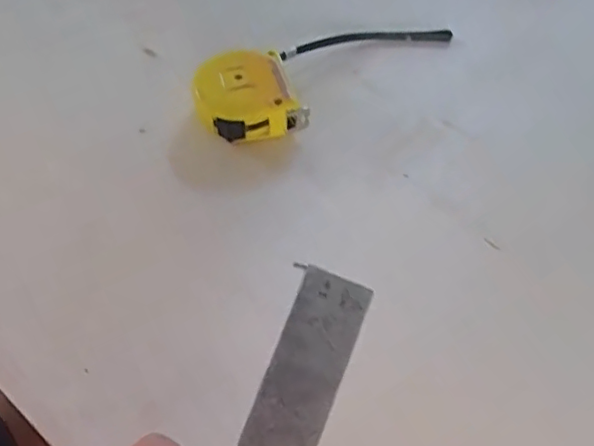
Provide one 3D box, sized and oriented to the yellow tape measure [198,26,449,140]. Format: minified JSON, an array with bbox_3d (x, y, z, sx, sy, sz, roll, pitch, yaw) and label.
[{"bbox_3d":[0.023,-0.117,0.424,0.203,0.033,0.064,-32,62,-21],"label":"yellow tape measure"}]

